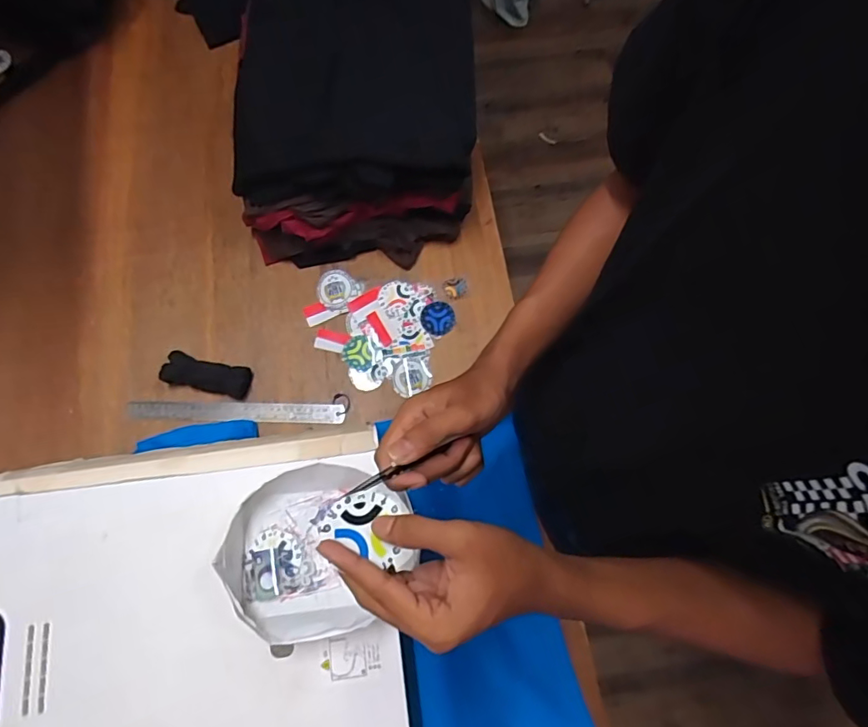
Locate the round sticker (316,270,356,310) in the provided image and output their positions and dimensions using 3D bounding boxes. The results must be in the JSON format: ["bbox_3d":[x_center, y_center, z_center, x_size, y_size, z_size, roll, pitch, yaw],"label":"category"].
[{"bbox_3d":[-0.157,-0.119,0.807,0.062,0.010,0.059,0,72,0],"label":"round sticker"}]

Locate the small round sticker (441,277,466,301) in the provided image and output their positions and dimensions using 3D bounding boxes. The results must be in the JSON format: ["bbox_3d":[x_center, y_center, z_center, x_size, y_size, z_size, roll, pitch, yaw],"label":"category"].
[{"bbox_3d":[0.033,-0.120,0.812,0.038,0.004,0.038,0,72,0],"label":"small round sticker"}]

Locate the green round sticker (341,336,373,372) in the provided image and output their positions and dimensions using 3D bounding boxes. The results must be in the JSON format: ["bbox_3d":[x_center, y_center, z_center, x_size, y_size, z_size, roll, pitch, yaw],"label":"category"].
[{"bbox_3d":[-0.120,-0.014,0.783,0.046,0.004,0.055,-16,83,-2],"label":"green round sticker"}]

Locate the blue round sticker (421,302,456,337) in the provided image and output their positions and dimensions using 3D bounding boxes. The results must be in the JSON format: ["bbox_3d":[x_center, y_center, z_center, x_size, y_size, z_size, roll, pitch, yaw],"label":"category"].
[{"bbox_3d":[0.007,-0.072,0.795,0.053,0.007,0.055,0,72,0],"label":"blue round sticker"}]

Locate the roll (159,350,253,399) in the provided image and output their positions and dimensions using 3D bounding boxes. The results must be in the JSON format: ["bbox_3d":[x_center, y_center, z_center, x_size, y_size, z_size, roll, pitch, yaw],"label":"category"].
[{"bbox_3d":[-0.340,0.017,0.761,0.126,0.027,0.047,11,72,4],"label":"roll"}]

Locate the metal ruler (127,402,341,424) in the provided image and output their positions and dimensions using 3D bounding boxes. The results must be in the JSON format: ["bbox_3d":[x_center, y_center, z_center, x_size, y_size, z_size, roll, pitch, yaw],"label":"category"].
[{"bbox_3d":[-0.296,0.074,0.759,0.317,0.009,0.029,0,72,0],"label":"metal ruler"}]

